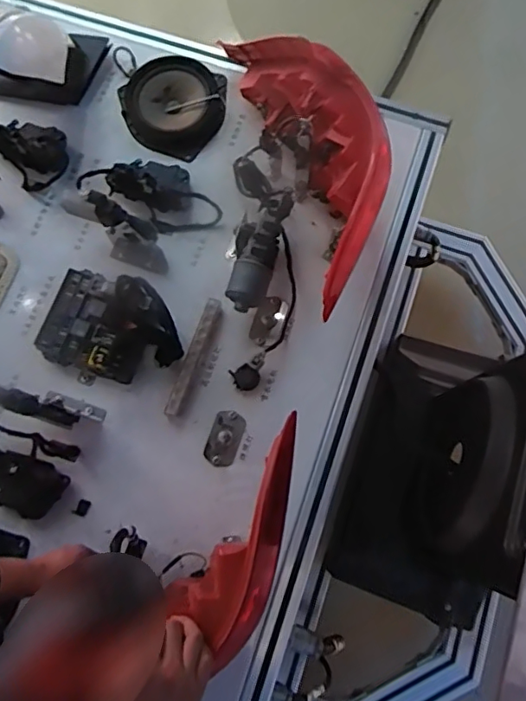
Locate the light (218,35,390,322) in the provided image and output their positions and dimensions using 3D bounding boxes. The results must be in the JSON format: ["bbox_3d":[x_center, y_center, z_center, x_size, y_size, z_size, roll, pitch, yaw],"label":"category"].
[{"bbox_3d":[0.063,-0.319,0.804,0.149,0.201,0.516,-20,62,-5],"label":"light"}]

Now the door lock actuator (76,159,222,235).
[{"bbox_3d":[-0.171,-0.261,0.892,0.207,0.061,0.115,26,77,6],"label":"door lock actuator"}]

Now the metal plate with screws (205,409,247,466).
[{"bbox_3d":[-0.057,0.133,0.823,0.047,0.015,0.085,17,77,4],"label":"metal plate with screws"}]

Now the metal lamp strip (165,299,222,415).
[{"bbox_3d":[-0.106,0.010,0.840,0.020,0.034,0.190,19,77,4],"label":"metal lamp strip"}]

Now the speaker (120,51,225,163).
[{"bbox_3d":[-0.158,-0.435,0.946,0.183,0.040,0.167,0,76,0],"label":"speaker"}]

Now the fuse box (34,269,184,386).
[{"bbox_3d":[-0.232,-0.032,0.821,0.205,0.090,0.152,20,77,4],"label":"fuse box"}]

